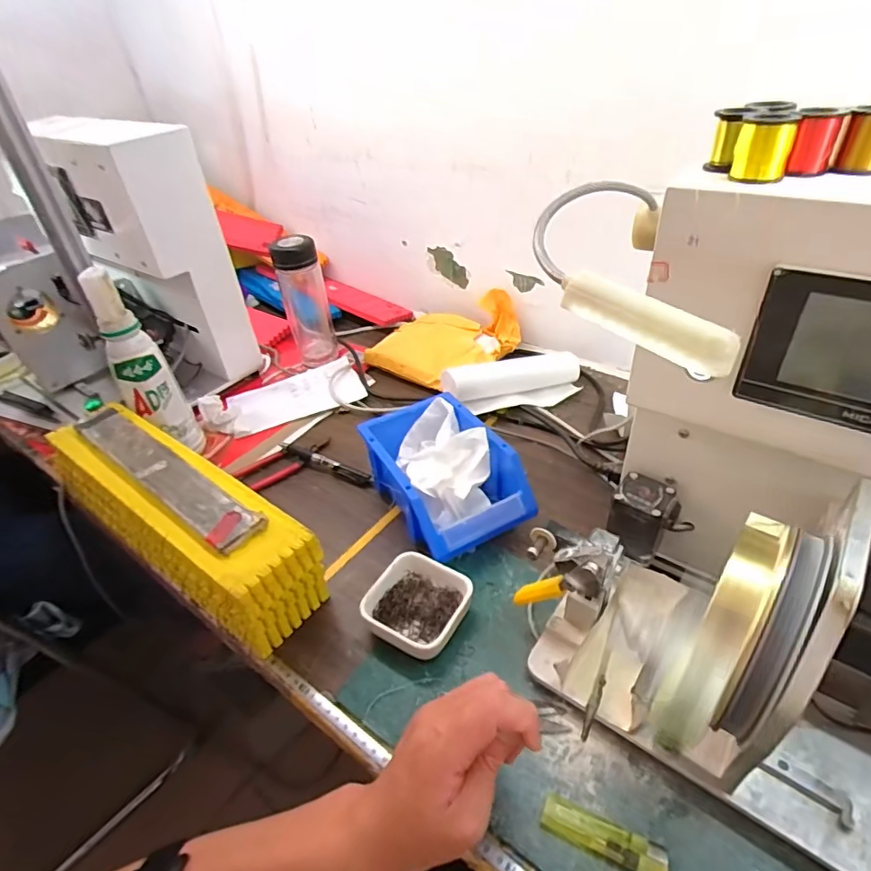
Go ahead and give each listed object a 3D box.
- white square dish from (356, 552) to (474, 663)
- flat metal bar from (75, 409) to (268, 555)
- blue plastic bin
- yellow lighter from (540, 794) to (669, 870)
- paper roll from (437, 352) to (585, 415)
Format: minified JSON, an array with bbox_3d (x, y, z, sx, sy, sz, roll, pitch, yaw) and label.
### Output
[{"bbox_3d":[-0.013,0.151,0.473,0.082,0.032,0.080,18,44,26],"label":"white square dish"},{"bbox_3d":[-0.271,0.031,0.508,0.284,0.013,0.044,24,47,31],"label":"flat metal bar"},{"bbox_3d":[0.008,0.041,0.567,0.130,0.079,0.185,-20,41,-18],"label":"blue plastic bin"},{"bbox_3d":[0.109,0.259,0.340,0.076,0.014,0.022,13,42,21],"label":"yellow lighter"},{"bbox_3d":[0.107,-0.074,0.716,0.190,0.061,0.054,-12,39,-8],"label":"paper roll"}]

